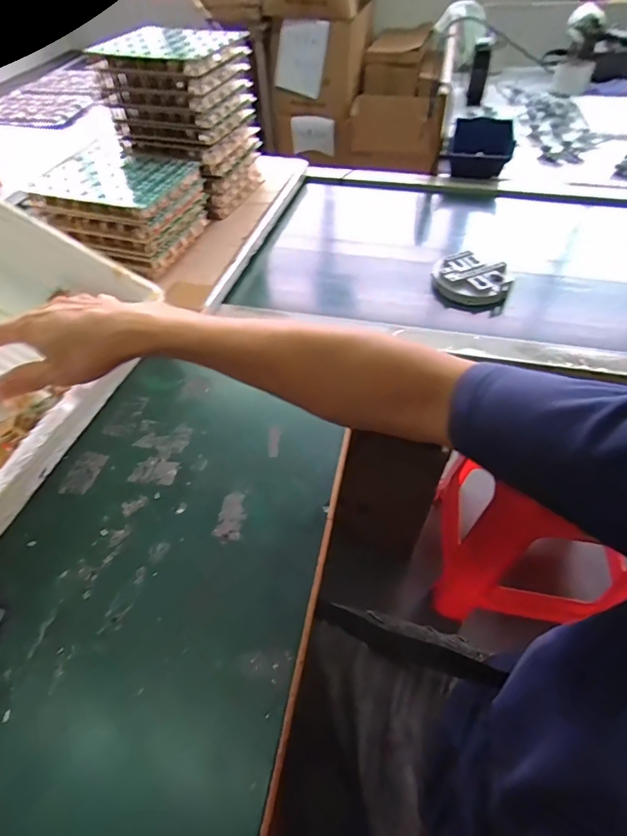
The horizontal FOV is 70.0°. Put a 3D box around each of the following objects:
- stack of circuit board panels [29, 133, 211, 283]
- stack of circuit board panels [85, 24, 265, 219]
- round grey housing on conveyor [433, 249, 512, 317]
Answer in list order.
[{"bbox_3d":[-0.250,-0.279,0.612,0.157,0.101,0.159,14,52,12],"label":"stack of circuit board panels"},{"bbox_3d":[-0.183,-0.447,0.685,0.145,0.204,0.160,21,54,17],"label":"stack of circuit board panels"},{"bbox_3d":[0.220,-0.188,0.628,0.104,0.046,0.073,22,54,18],"label":"round grey housing on conveyor"}]

